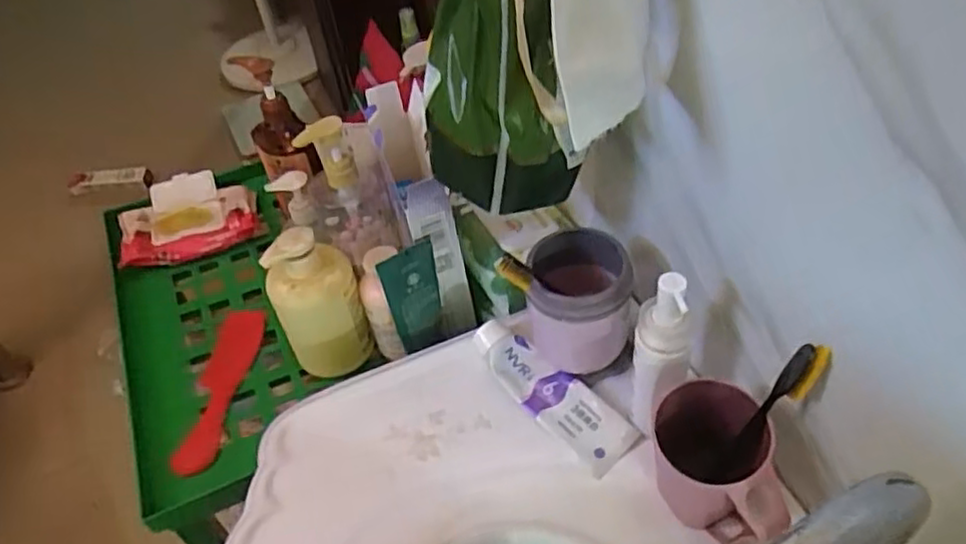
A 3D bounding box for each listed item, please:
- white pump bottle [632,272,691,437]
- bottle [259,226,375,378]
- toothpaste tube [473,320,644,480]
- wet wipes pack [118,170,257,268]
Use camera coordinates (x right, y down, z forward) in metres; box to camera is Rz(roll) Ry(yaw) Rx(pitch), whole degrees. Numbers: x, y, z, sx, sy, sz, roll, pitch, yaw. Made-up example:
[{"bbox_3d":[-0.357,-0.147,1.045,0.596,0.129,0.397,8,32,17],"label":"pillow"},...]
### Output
[{"bbox_3d":[0.131,0.062,0.528,0.034,0.149,0.044,-5,48,3],"label":"white pump bottle"},{"bbox_3d":[-0.172,0.033,0.731,0.089,0.163,0.064,-21,49,-12],"label":"bottle"},{"bbox_3d":[0.059,0.104,0.623,0.049,0.033,0.166,-35,54,-23],"label":"toothpaste tube"},{"bbox_3d":[-0.409,-0.079,0.974,0.168,0.029,0.157,-17,49,-8],"label":"wet wipes pack"}]

